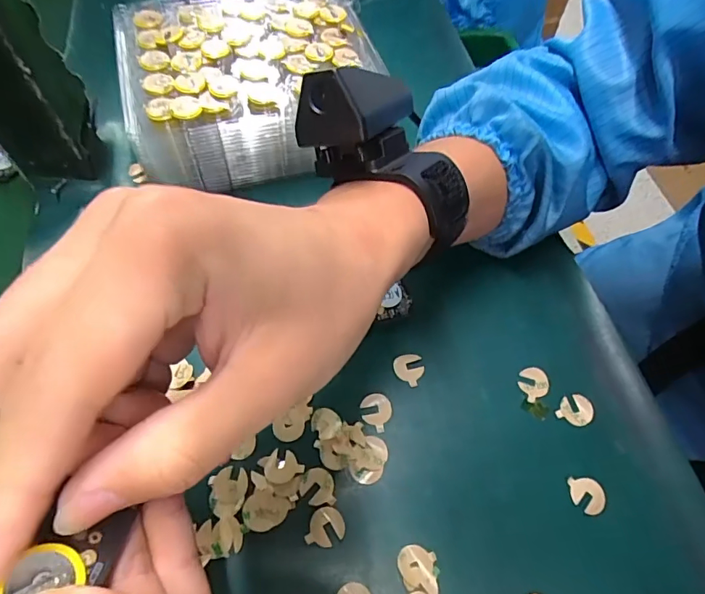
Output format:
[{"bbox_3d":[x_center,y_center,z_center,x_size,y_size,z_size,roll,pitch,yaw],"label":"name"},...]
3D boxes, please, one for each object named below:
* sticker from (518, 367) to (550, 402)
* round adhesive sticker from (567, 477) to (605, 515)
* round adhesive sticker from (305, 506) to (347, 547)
[{"bbox_3d":[0.106,0.050,0.272,0.018,0.004,0.017,0,66,0],"label":"sticker"},{"bbox_3d":[0.123,0.103,0.240,0.017,0.004,0.017,1,60,-1],"label":"round adhesive sticker"},{"bbox_3d":[-0.012,0.113,0.227,0.017,0.004,0.018,18,61,8],"label":"round adhesive sticker"}]

